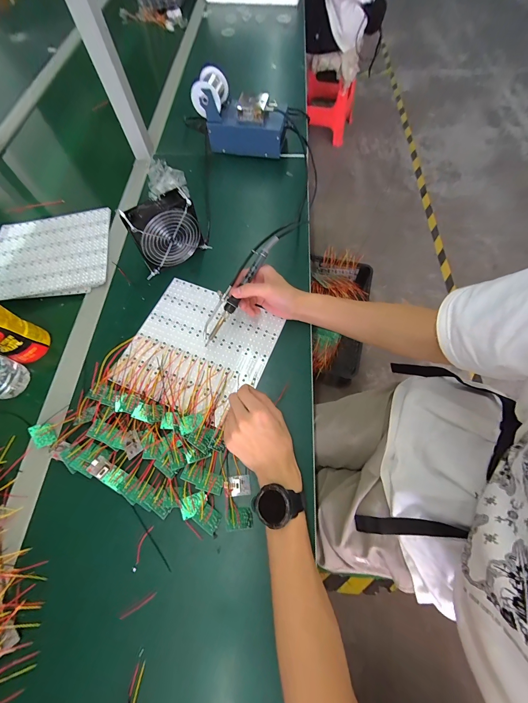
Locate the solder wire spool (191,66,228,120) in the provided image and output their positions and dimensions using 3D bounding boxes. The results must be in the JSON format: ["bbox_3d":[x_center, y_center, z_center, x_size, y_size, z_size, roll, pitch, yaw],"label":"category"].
[{"bbox_3d":[-0.122,-0.587,0.623,0.069,0.063,0.074,11,66,8],"label":"solder wire spool"}]

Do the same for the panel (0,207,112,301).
[{"bbox_3d":[-0.456,-0.208,0.583,0.255,0.014,0.234,-10,65,-2],"label":"panel"}]

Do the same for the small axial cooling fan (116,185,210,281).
[{"bbox_3d":[-0.178,-0.217,0.515,0.129,0.118,0.051,-33,68,-12],"label":"small axial cooling fan"}]

